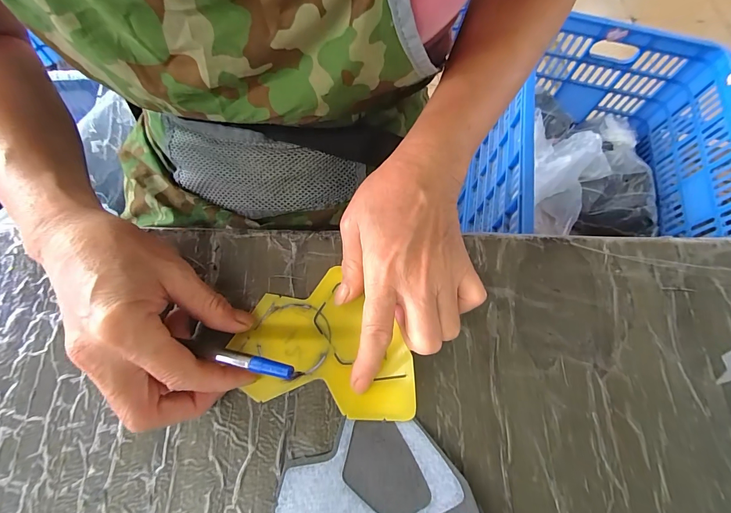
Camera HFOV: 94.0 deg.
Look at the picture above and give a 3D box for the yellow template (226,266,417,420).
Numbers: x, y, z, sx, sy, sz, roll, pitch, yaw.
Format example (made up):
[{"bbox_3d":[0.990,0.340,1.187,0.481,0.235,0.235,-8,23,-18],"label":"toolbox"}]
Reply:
[{"bbox_3d":[-0.028,0.066,0.225,0.102,0.009,0.104,-21,72,-9],"label":"yellow template"}]

